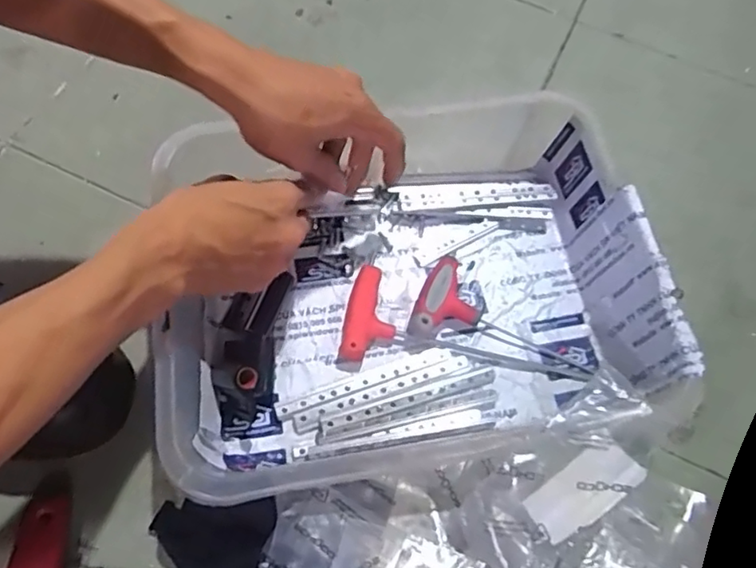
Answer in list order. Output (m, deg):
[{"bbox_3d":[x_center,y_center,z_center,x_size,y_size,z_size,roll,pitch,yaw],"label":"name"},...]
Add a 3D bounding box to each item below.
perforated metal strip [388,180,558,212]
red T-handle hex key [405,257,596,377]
[{"bbox_3d":[0.083,-0.079,0.518,0.134,0.006,0.028,-6,72,-3],"label":"perforated metal strip"},{"bbox_3d":[0.099,0.031,0.471,0.141,0.023,0.073,23,71,-4],"label":"red T-handle hex key"}]

